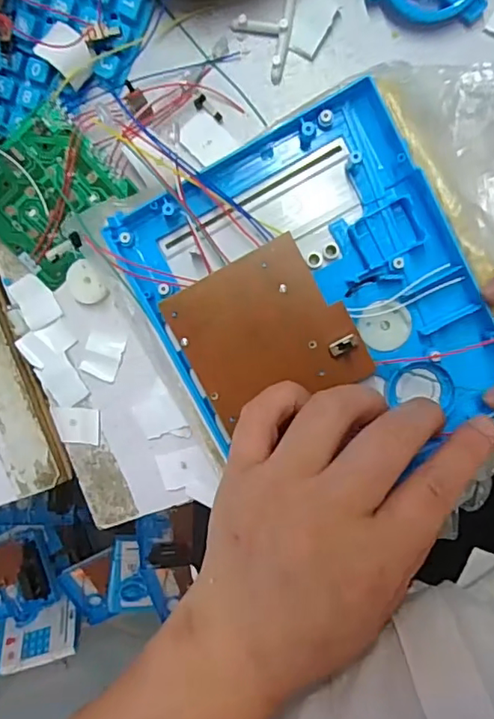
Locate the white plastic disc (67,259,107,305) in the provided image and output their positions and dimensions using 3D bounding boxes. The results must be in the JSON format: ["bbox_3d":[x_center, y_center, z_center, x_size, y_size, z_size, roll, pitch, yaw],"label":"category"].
[{"bbox_3d":[-0.086,-0.041,0.292,0.020,0.007,0.024,-23,94,8],"label":"white plastic disc"}]

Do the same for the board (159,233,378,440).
[{"bbox_3d":[0.008,-0.011,0.246,0.073,0.004,0.070,-27,95,8],"label":"board"}]

